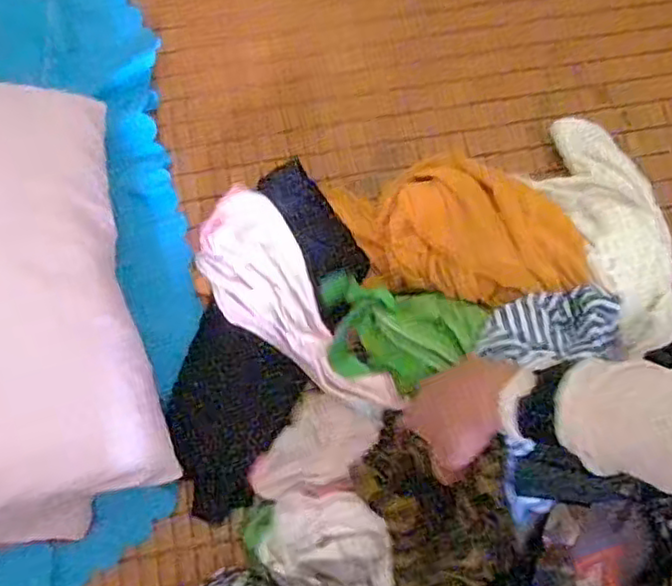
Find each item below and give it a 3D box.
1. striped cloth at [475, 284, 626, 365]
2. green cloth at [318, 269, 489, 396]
[{"bbox_3d":[0.197,0.028,0.594,0.132,0.044,0.066,-7,74,-2],"label":"striped cloth"},{"bbox_3d":[0.053,0.036,0.640,0.156,0.049,0.103,19,75,5],"label":"green cloth"}]

